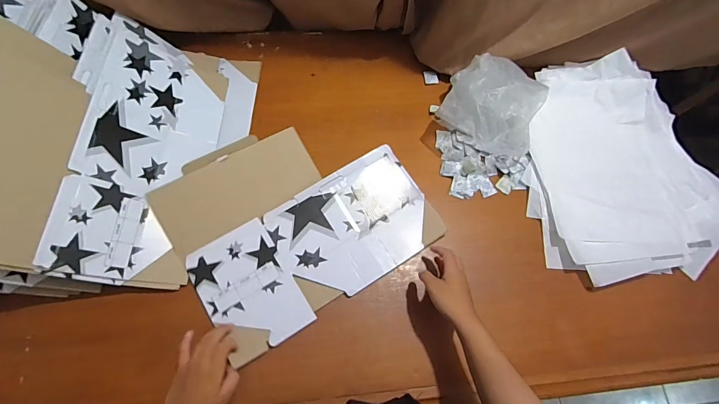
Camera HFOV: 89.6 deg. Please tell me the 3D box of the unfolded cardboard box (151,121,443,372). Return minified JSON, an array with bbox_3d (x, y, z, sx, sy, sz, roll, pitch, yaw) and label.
[{"bbox_3d":[-0.101,0.021,0.636,0.408,0.050,0.324,-30,72,-15],"label":"unfolded cardboard box"}]

